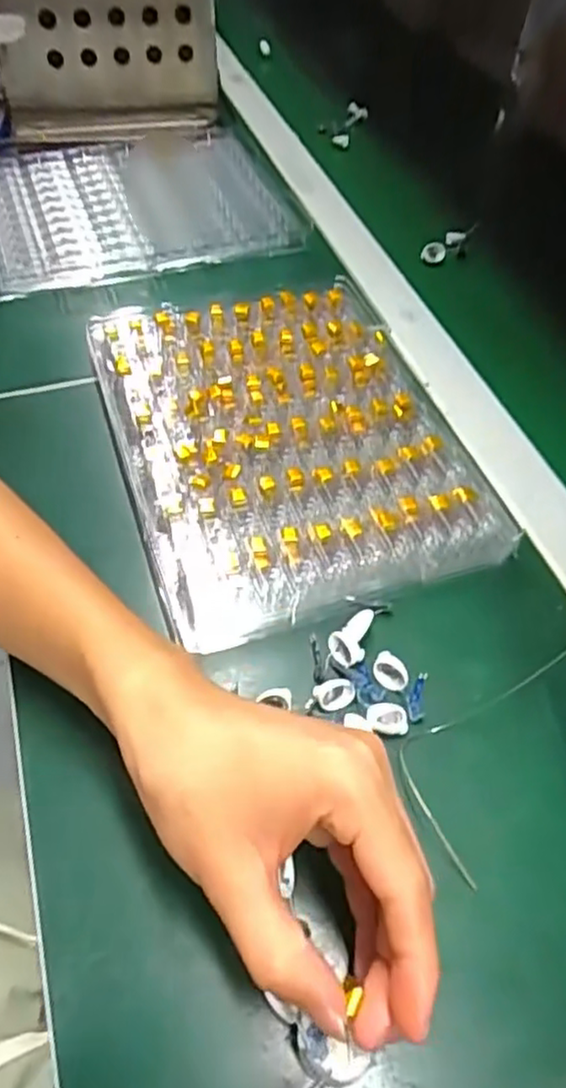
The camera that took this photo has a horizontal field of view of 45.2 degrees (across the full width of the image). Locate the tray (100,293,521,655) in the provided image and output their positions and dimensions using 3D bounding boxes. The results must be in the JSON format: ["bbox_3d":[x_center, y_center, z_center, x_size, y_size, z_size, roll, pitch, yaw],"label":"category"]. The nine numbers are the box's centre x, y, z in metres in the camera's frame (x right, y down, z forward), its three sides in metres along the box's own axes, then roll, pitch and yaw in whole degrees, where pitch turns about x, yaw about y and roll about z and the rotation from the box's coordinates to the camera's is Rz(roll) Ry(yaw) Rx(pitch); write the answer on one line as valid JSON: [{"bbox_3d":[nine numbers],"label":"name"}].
[{"bbox_3d":[0.001,-0.071,0.422,0.200,0.022,0.254,-14,58,-12],"label":"tray"}]

